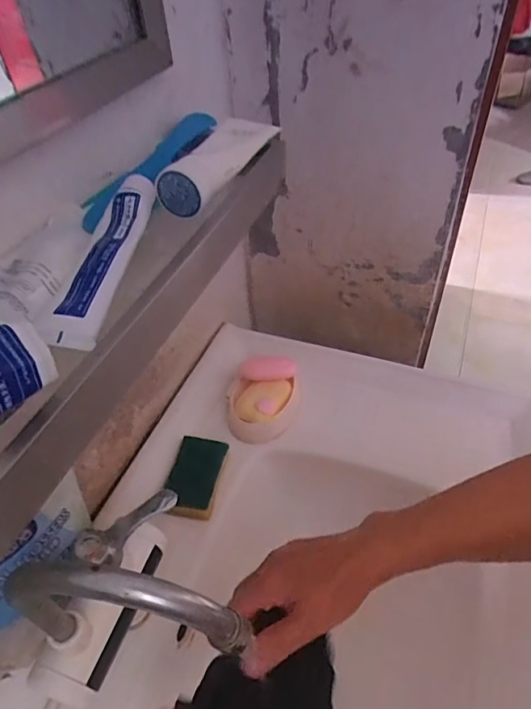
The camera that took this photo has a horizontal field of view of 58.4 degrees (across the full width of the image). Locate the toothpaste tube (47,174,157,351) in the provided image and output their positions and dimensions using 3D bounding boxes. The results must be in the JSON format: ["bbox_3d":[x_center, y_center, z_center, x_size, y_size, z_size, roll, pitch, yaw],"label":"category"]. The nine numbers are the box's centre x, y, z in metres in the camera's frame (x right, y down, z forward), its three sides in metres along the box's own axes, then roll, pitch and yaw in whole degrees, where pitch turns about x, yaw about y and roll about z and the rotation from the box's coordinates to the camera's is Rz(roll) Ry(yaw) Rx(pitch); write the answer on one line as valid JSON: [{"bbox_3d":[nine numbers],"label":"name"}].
[{"bbox_3d":[-0.113,-0.073,0.336,0.043,0.033,0.155,0,47,4],"label":"toothpaste tube"}]

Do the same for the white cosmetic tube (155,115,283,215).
[{"bbox_3d":[-0.042,-0.185,0.431,0.058,0.034,0.166,13,49,16],"label":"white cosmetic tube"}]

